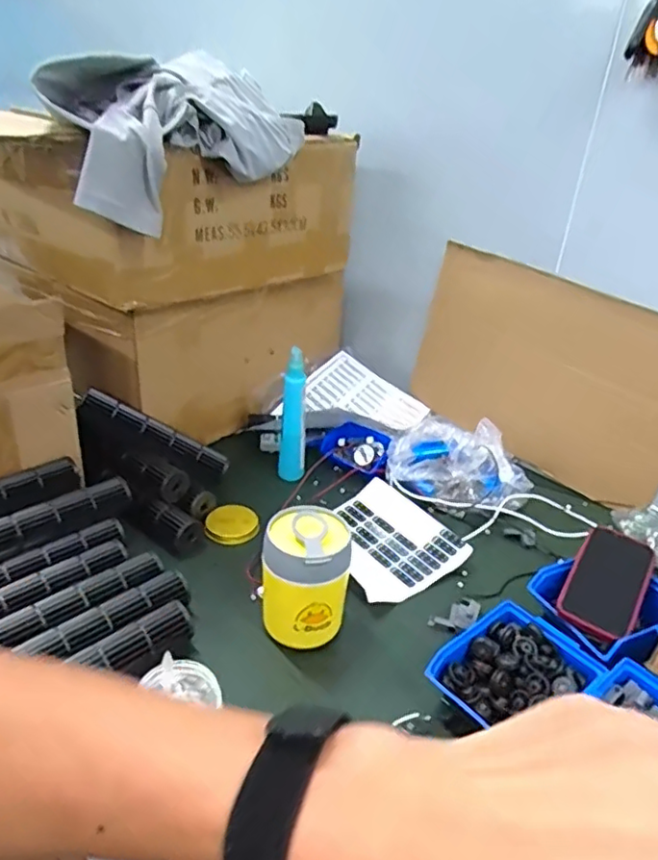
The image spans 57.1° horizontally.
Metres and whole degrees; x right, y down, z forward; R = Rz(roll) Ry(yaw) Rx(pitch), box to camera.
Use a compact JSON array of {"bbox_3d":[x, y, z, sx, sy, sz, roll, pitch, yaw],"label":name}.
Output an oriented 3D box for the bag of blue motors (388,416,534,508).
[{"bbox_3d":[0.200,0.043,0.901,0.212,0.107,0.091,11,29,11],"label":"bag of blue motors"}]

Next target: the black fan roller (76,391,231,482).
[{"bbox_3d":[-0.249,0.016,0.868,0.223,0.048,0.046,30,19,-26],"label":"black fan roller"}]

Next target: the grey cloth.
[{"bbox_3d":[-0.209,-0.377,0.786,0.196,0.163,0.334,23,33,29],"label":"grey cloth"}]

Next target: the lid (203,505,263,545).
[{"bbox_3d":[-0.132,0.129,0.826,0.071,0.018,0.069,4,29,-2],"label":"lid"}]

